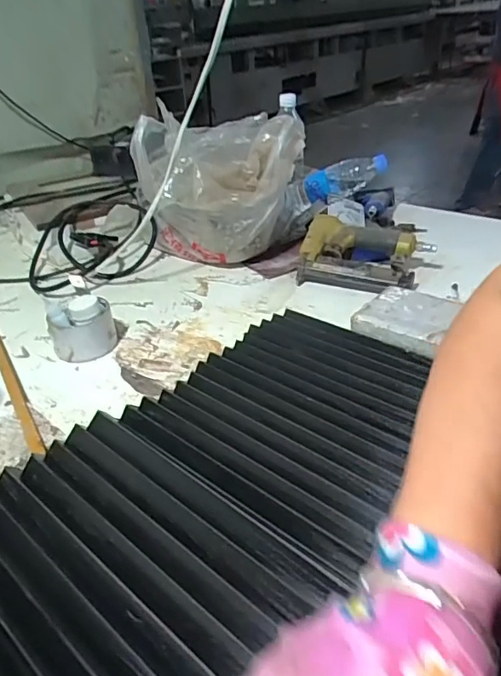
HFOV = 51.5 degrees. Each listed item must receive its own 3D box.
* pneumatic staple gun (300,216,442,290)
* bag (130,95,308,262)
[{"bbox_3d":[0.182,-0.128,0.826,0.204,0.072,0.130,6,35,16],"label":"pneumatic staple gun"},{"bbox_3d":[-0.060,-0.254,0.901,0.249,0.227,0.224,-12,34,-12],"label":"bag"}]

